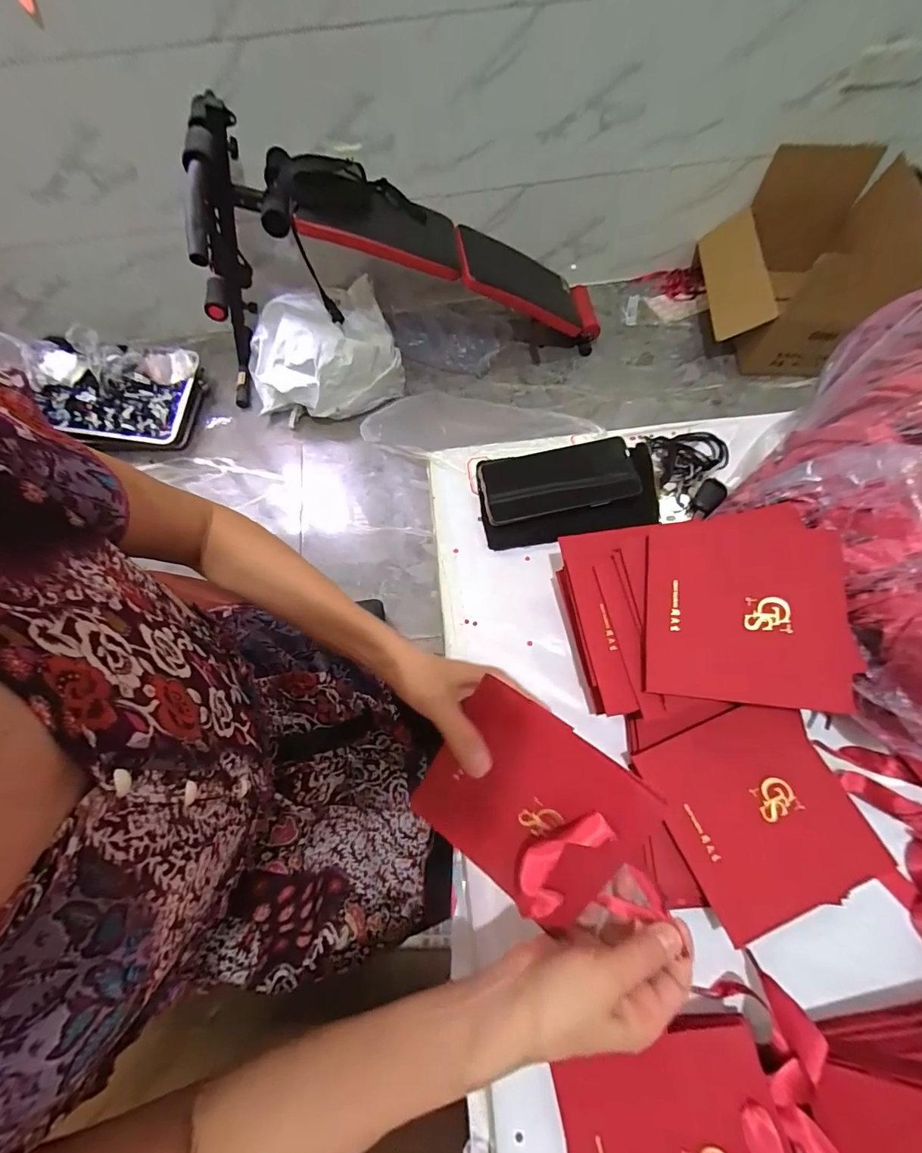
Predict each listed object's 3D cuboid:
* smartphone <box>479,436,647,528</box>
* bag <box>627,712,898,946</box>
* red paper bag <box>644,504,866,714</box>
[{"bbox_3d":[0.108,-0.109,0.502,0.165,0.013,0.083,-13,68,6],"label":"smartphone"},{"bbox_3d":[0.238,0.187,0.361,0.141,0.015,0.141,-22,66,-8],"label":"bag"},{"bbox_3d":[0.227,0.021,0.364,0.141,0.010,0.157,2,75,18],"label":"red paper bag"}]

